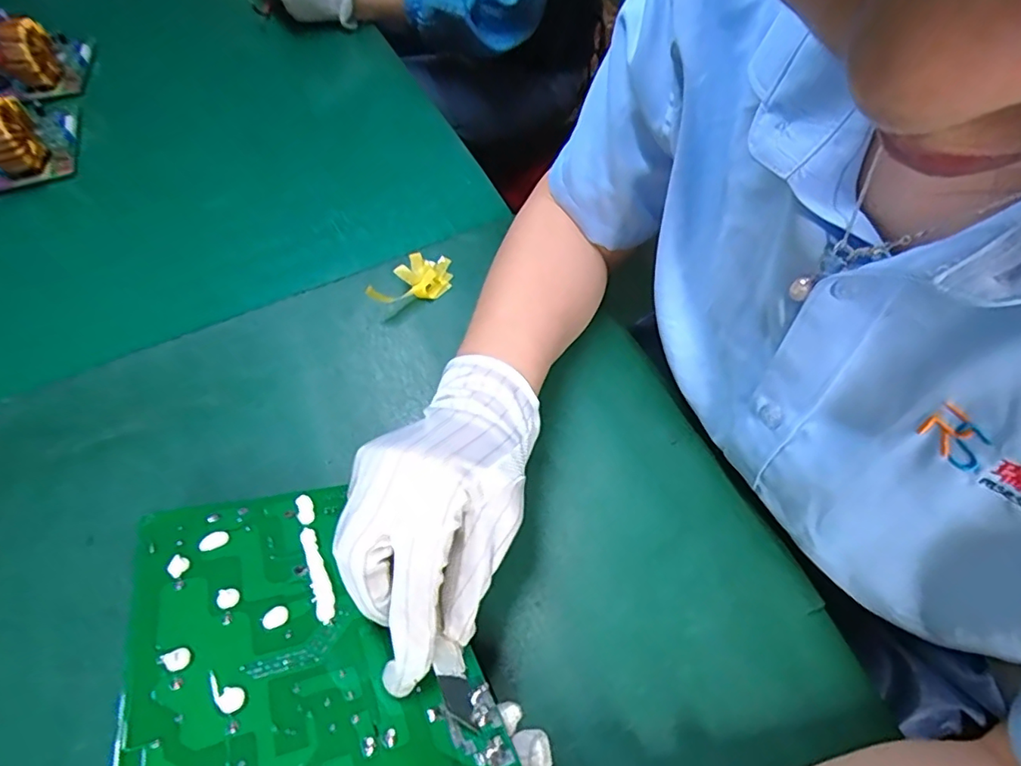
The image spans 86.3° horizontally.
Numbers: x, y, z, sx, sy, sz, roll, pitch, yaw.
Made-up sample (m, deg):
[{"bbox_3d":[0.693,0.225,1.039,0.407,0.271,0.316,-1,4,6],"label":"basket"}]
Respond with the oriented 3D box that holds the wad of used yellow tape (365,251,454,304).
[{"bbox_3d":[-0.078,-0.087,0.451,0.042,0.023,0.071,23,62,15],"label":"wad of used yellow tape"}]

